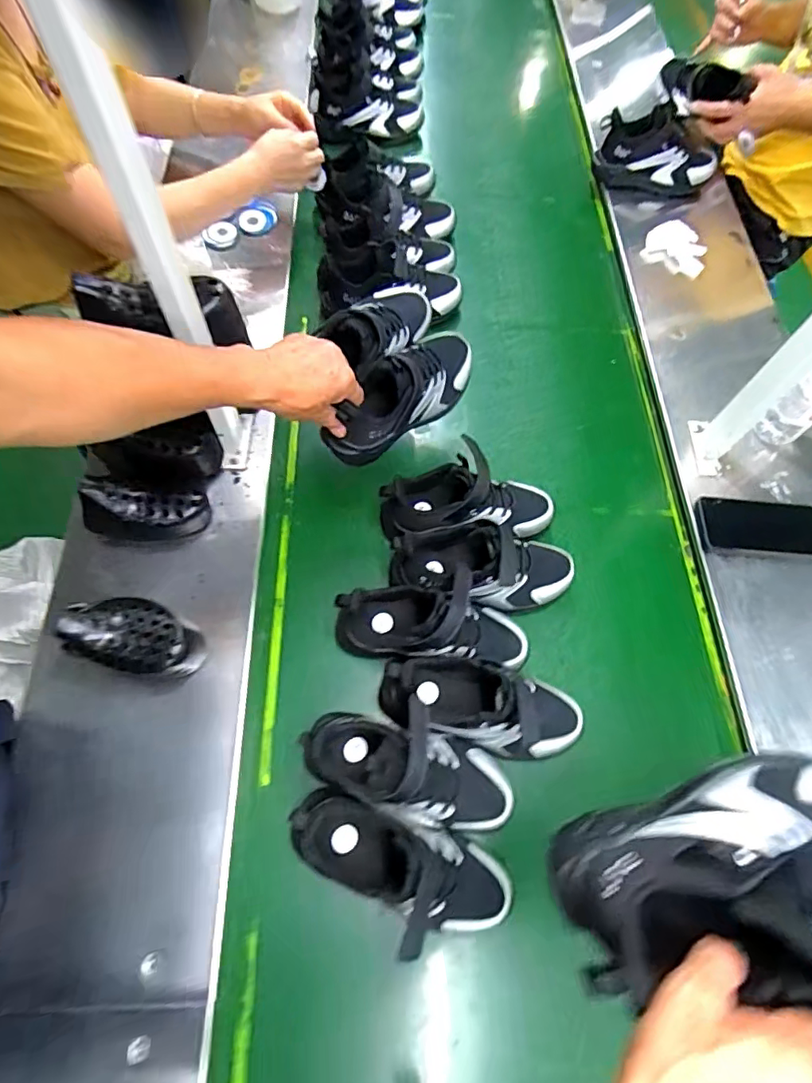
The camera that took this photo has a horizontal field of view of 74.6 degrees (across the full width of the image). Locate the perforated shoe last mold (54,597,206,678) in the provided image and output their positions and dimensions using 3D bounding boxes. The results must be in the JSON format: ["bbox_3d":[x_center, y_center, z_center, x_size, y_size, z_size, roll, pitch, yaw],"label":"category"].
[{"bbox_3d":[-0.276,0.107,0.563,0.117,0.132,0.069,18,65,5],"label":"perforated shoe last mold"}]

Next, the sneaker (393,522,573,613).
[{"bbox_3d":[0.094,0.031,0.640,0.223,0.114,0.080,4,65,-2],"label":"sneaker"}]

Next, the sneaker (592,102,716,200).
[{"bbox_3d":[0.451,-0.698,0.968,0.211,0.100,0.079,10,65,1],"label":"sneaker"}]

